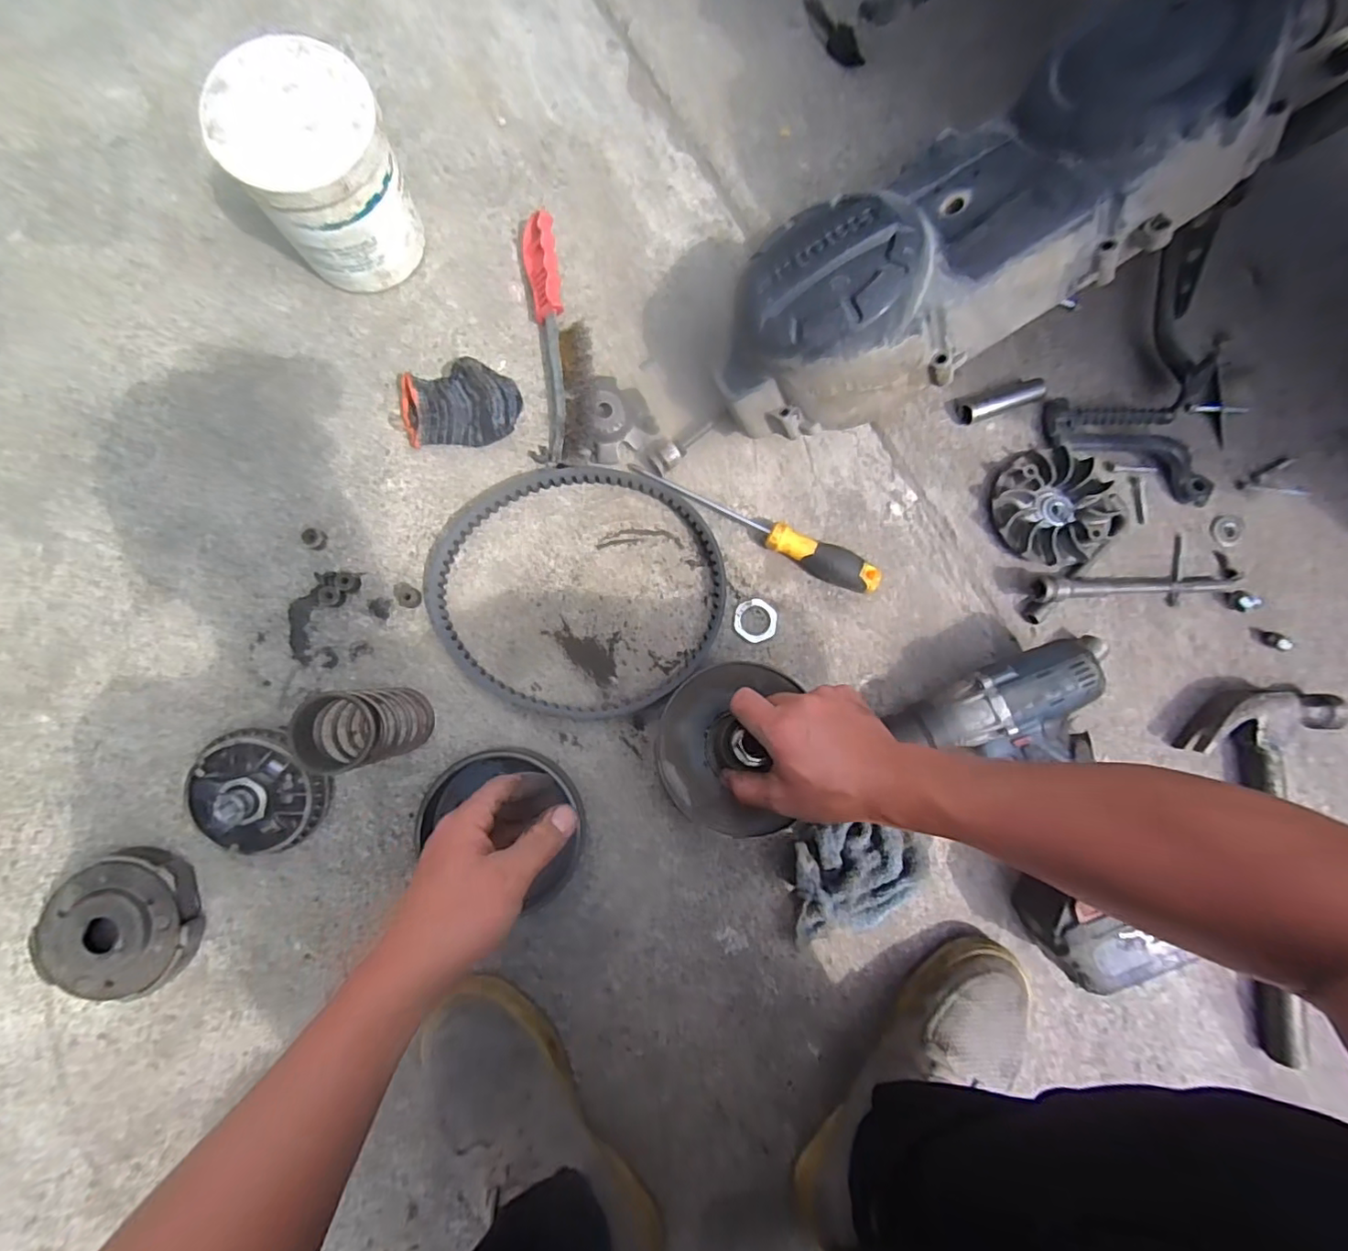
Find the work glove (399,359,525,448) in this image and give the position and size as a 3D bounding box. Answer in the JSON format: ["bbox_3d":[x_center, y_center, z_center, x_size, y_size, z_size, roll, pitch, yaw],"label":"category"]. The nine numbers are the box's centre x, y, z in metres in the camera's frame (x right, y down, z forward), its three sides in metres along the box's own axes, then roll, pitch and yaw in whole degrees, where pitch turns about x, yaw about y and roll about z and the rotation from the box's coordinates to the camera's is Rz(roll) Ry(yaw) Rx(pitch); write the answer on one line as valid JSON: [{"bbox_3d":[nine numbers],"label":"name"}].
[{"bbox_3d":[-0.194,-0.203,0.538,0.112,0.038,0.077,3,86,-3],"label":"work glove"}]

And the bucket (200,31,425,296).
[{"bbox_3d":[-0.289,-0.374,0.502,0.114,0.128,0.117,0,86,-3],"label":"bucket"}]

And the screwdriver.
[{"bbox_3d":[0.072,-0.090,0.541,0.244,0.035,0.030,26,85,-1],"label":"screwdriver"}]

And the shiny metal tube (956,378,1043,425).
[{"bbox_3d":[0.315,-0.217,0.571,0.081,0.023,0.023,-21,87,-4],"label":"shiny metal tube"}]

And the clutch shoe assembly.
[{"bbox_3d":[-0.455,0.248,0.483,0.108,0.033,0.111,0,86,-3],"label":"clutch shoe assembly"}]

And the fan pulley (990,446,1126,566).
[{"bbox_3d":[0.359,-0.111,0.561,0.112,0.029,0.110,0,86,-3],"label":"fan pulley"}]

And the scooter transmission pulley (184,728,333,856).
[{"bbox_3d":[-0.354,0.142,0.493,0.093,0.050,0.101,0,86,-3],"label":"scooter transmission pulley"}]

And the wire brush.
[{"bbox_3d":[-0.106,-0.270,0.546,0.055,0.042,0.235,-7,86,-3],"label":"wire brush"}]

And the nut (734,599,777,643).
[{"bbox_3d":[0.077,-0.005,0.551,0.040,0.004,0.040,0,86,-3],"label":"nut"}]

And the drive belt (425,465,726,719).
[{"bbox_3d":[-0.089,-0.033,0.539,0.268,0.021,0.232,-4,86,-3],"label":"drive belt"}]

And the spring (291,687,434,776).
[{"bbox_3d":[-0.241,0.080,0.471,0.061,0.119,0.056,0,86,-3],"label":"spring"}]

